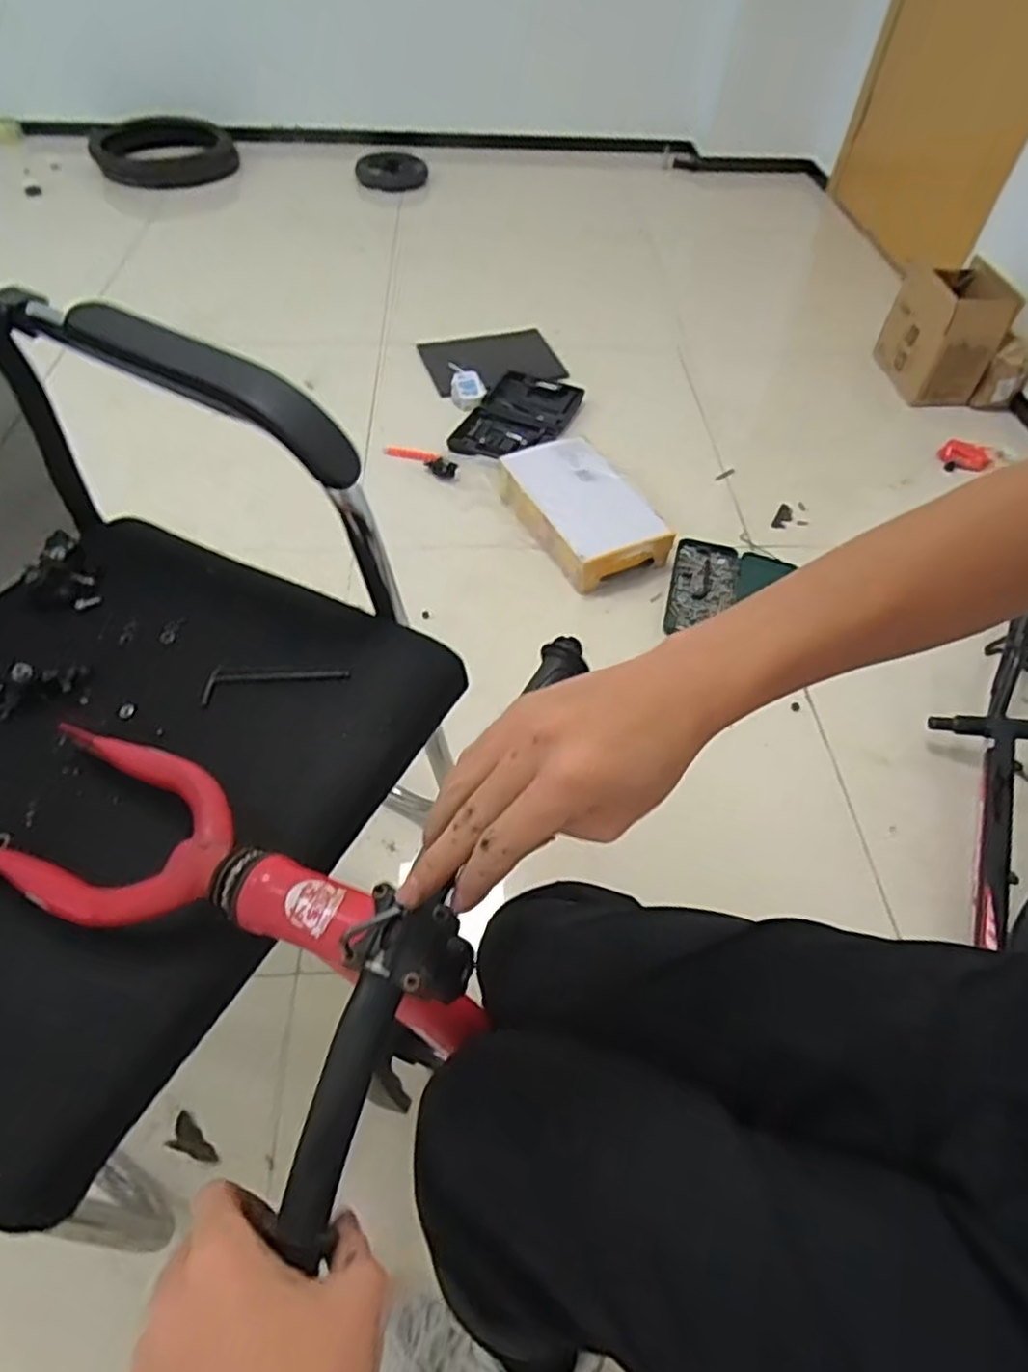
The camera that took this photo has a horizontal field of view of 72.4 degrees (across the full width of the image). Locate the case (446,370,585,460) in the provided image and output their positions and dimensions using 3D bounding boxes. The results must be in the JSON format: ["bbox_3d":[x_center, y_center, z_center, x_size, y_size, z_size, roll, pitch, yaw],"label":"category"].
[{"bbox_3d":[-0.004,-0.621,1.637,0.221,0.040,0.368,21,54,12],"label":"case"}]

